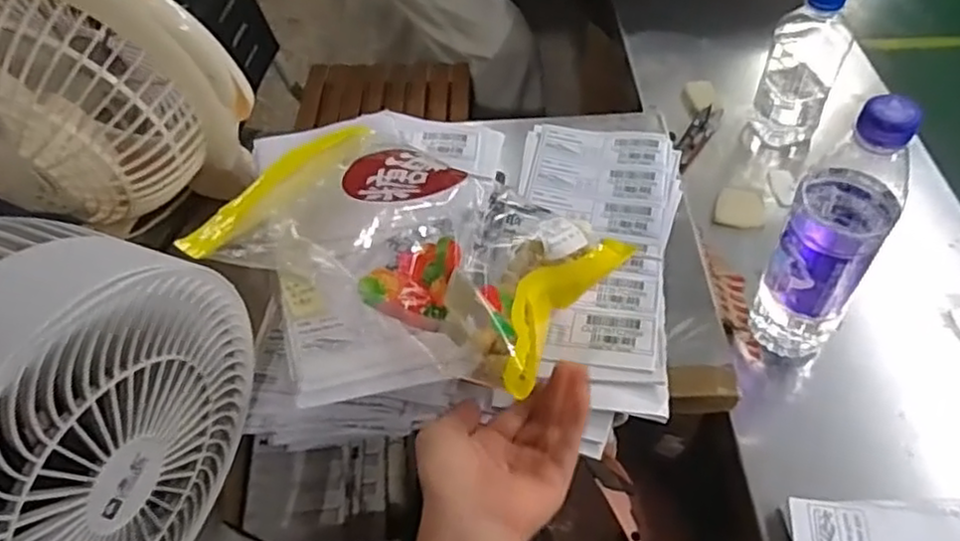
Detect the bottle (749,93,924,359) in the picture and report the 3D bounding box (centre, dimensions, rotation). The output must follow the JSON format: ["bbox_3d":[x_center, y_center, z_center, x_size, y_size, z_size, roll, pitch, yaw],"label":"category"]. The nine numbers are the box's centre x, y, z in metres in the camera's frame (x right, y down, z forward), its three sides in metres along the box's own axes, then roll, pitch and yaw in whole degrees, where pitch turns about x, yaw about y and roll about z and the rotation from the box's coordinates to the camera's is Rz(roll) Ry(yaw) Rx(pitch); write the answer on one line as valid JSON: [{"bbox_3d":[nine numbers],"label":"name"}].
[{"bbox_3d":[0.245,-0.026,0.481,0.066,0.211,0.061,28,58,23],"label":"bottle"}]

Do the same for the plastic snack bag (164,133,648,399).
[{"bbox_3d":[-0.042,-0.018,0.488,0.240,0.076,0.161,22,55,16],"label":"plastic snack bag"}]

